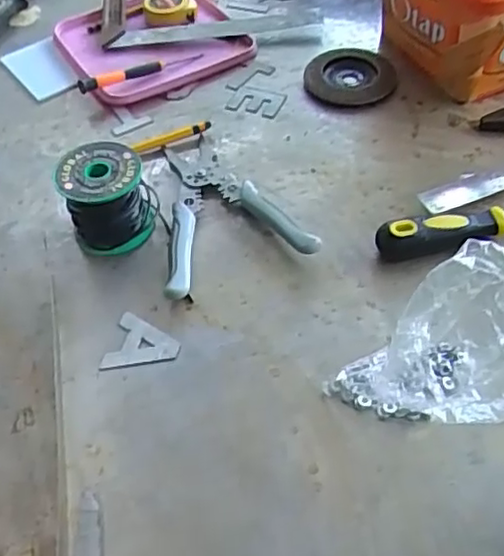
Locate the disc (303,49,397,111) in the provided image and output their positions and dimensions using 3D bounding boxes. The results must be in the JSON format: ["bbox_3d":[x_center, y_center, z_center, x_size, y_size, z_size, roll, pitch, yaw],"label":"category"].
[{"bbox_3d":[0.105,-0.215,0.698,0.096,0.010,0.098,-2,50,2],"label":"disc"}]

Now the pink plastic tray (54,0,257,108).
[{"bbox_3d":[-0.111,-0.270,0.751,0.196,0.028,0.183,-24,53,-15],"label":"pink plastic tray"}]

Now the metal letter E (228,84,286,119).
[{"bbox_3d":[0.004,-0.184,0.687,0.056,0.005,0.043,16,54,17],"label":"metal letter E"}]

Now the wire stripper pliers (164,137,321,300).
[{"bbox_3d":[-0.038,-0.066,0.577,0.124,0.027,0.177,-19,52,-11],"label":"wire stripper pliers"}]

